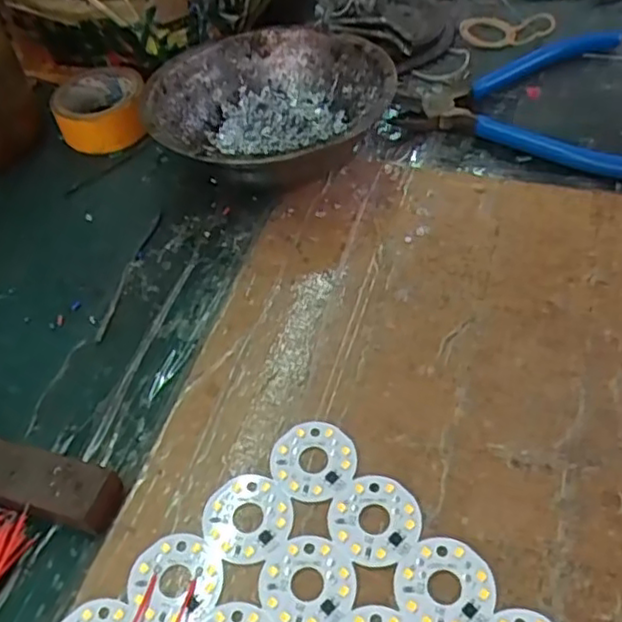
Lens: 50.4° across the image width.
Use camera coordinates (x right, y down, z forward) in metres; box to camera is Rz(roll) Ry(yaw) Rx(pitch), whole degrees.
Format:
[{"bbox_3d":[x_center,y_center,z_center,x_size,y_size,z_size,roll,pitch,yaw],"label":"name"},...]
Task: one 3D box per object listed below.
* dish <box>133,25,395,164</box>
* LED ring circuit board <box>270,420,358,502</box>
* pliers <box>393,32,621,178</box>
[{"bbox_3d":[-0.021,-0.100,0.345,0.121,0.042,0.121,-3,50,4],"label":"dish"},{"bbox_3d":[0.000,0.053,0.239,0.030,0.004,0.030,-38,56,-23],"label":"LED ring circuit board"},{"bbox_3d":[0.136,-0.124,0.370,0.142,0.016,0.119,18,54,20],"label":"pliers"}]

